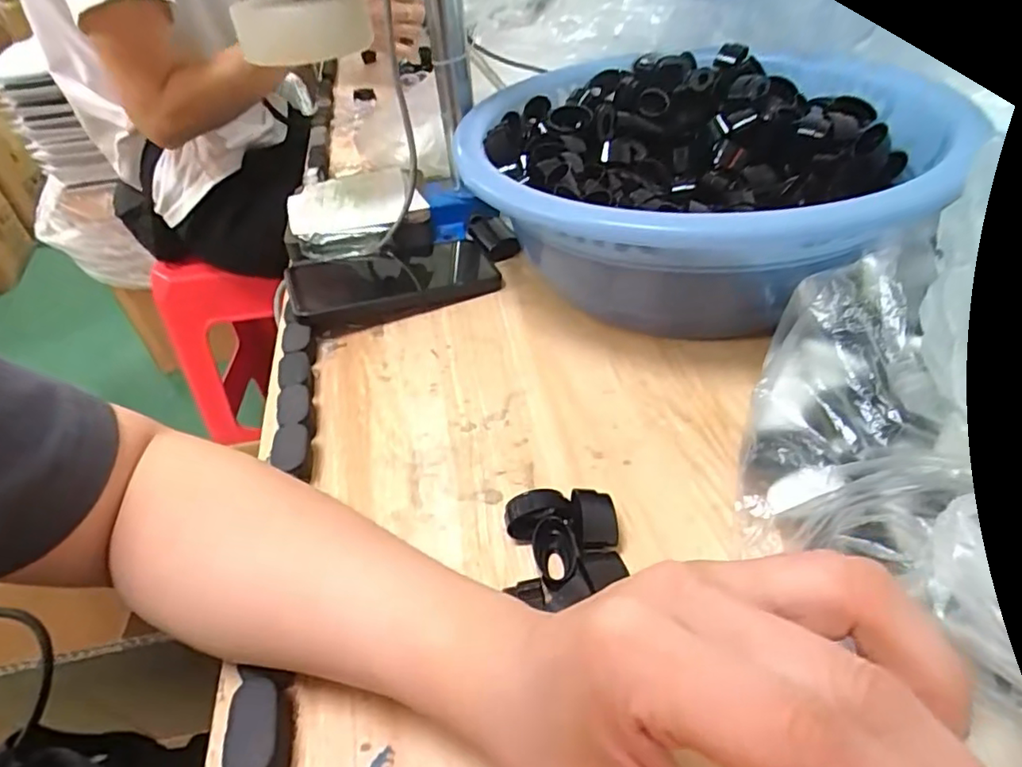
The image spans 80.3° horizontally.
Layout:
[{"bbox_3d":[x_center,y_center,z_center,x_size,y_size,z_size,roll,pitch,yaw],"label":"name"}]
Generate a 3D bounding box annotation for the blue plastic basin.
[{"bbox_3d":[0.138,-0.160,0.482,0.321,0.109,0.357,-6,39,1],"label":"blue plastic basin"}]

